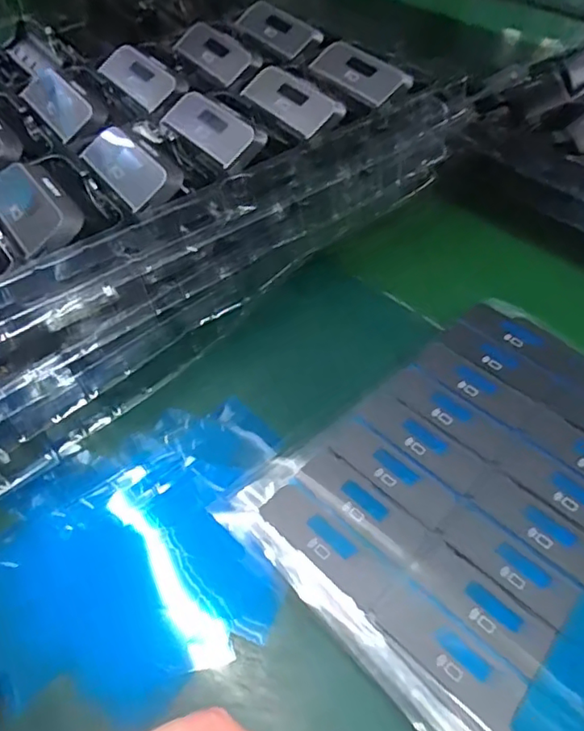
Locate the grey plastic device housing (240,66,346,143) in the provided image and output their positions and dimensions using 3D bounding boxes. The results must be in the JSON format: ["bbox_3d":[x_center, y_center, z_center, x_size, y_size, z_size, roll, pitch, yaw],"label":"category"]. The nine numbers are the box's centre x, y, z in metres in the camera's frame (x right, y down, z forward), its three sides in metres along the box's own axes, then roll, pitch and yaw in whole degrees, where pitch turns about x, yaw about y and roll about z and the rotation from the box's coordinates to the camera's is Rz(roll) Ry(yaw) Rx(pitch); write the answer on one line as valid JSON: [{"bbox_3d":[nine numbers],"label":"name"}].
[{"bbox_3d":[-0.002,-0.169,0.363,0.078,0.018,0.030,44,101,31],"label":"grey plastic device housing"}]

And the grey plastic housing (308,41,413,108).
[{"bbox_3d":[0.043,-0.200,0.381,0.034,0.013,0.074,-32,60,-23],"label":"grey plastic housing"}]

